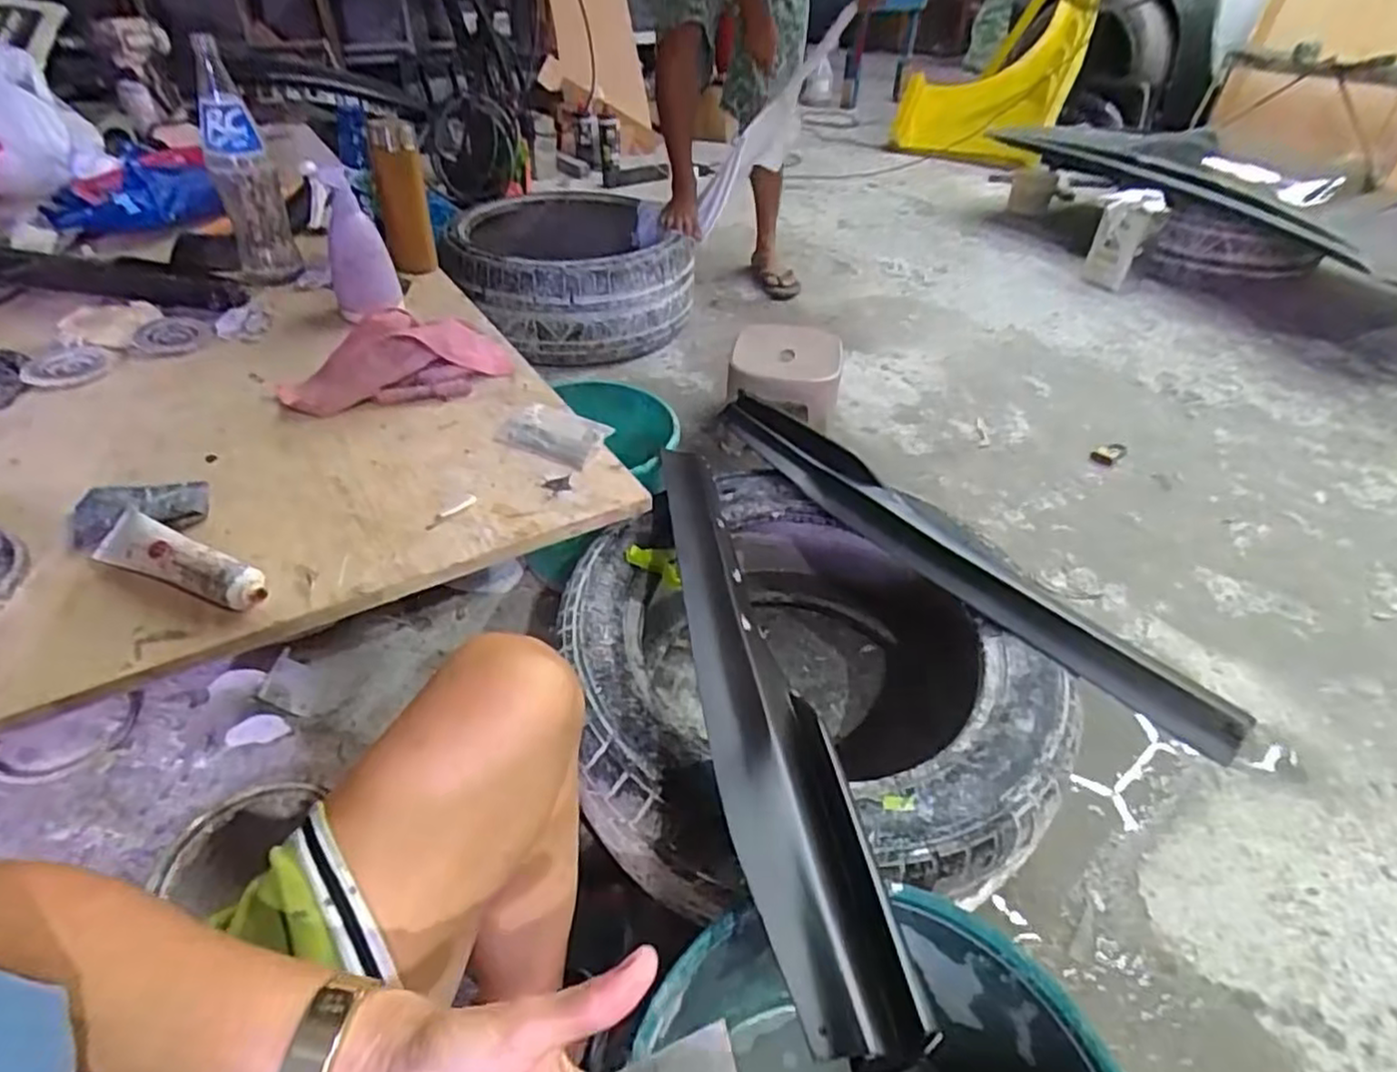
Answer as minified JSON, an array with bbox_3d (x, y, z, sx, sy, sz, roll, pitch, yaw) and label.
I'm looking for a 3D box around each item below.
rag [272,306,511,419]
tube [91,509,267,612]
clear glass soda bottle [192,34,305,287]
[{"bbox_3d":[-0.357,-0.213,0.838,0.258,0.083,0.096,-22,46,-25],"label":"rag"},{"bbox_3d":[-0.442,0.021,0.600,0.173,0.032,0.037,15,42,15],"label":"tube"},{"bbox_3d":[-0.637,-0.505,0.982,0.095,0.278,0.093,-18,44,-21],"label":"clear glass soda bottle"}]

